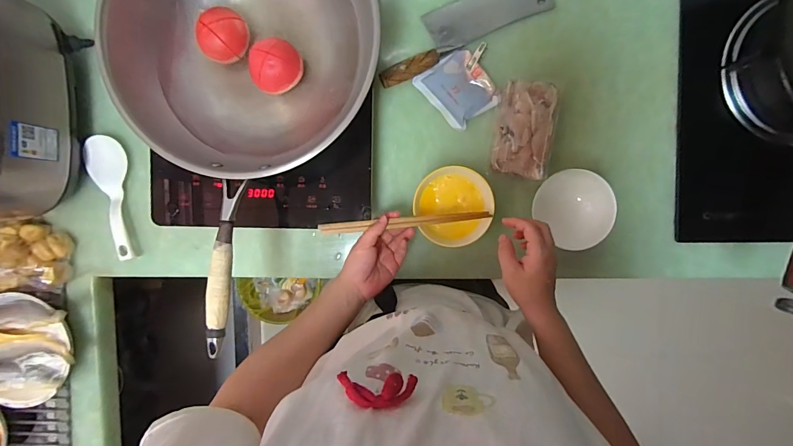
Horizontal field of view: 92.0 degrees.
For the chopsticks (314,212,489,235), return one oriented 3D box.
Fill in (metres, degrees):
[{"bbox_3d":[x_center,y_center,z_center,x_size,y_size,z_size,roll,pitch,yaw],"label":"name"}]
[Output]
[{"bbox_3d":[0.010,-0.001,0.541,0.238,0.012,0.015,-5,92,3],"label":"chopsticks"}]

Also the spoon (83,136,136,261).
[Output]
[{"bbox_3d":[-0.452,-0.038,0.606,0.064,0.030,0.192,-2,92,3],"label":"spoon"}]

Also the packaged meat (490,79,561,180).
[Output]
[{"bbox_3d":[0.188,-0.137,0.568,0.081,0.045,0.134,11,93,2],"label":"packaged meat"}]

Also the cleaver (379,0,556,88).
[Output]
[{"bbox_3d":[0.097,-0.298,0.569,0.282,0.032,0.075,-26,91,3],"label":"cleaver"}]

